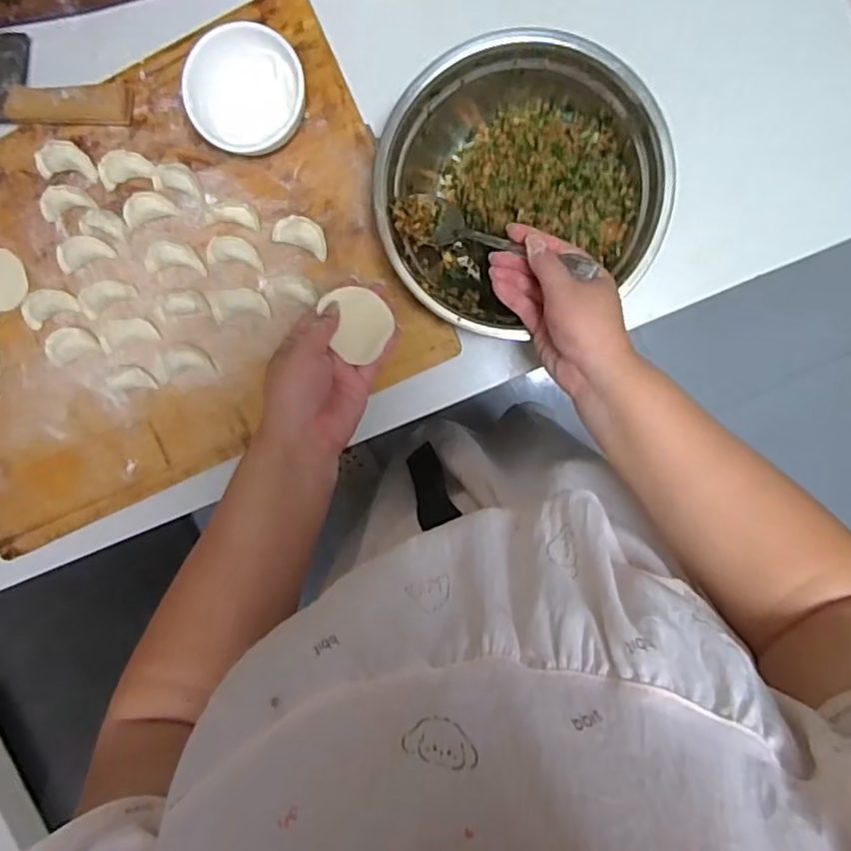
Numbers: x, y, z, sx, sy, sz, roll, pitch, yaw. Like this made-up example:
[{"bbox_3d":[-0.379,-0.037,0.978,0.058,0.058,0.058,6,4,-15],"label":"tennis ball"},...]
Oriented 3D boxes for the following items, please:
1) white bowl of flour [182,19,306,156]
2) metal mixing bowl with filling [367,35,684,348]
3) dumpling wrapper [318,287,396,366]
[{"bbox_3d":[-0.145,-0.274,0.531,0.093,0.056,0.096,0,97,4],"label":"white bowl of flour"},{"bbox_3d":[0.077,-0.199,0.530,0.231,0.079,0.211,-24,95,6],"label":"metal mixing bowl with filling"},{"bbox_3d":[-0.051,-0.080,0.477,0.046,0.008,0.056,-39,91,8],"label":"dumpling wrapper"}]

